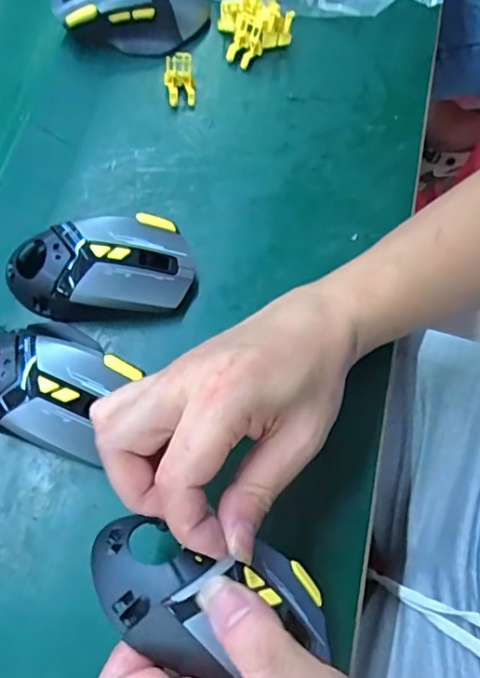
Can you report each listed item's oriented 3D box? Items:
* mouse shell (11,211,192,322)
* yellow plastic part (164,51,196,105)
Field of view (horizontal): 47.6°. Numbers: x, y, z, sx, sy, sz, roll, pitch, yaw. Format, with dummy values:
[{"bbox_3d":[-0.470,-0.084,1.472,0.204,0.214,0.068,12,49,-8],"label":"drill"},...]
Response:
[{"bbox_3d":[-0.092,-0.049,0.354,0.121,0.039,0.076,-8,70,-5],"label":"mouse shell"},{"bbox_3d":[-0.047,-0.199,0.418,0.022,0.025,0.027,-6,70,-4],"label":"yellow plastic part"}]

